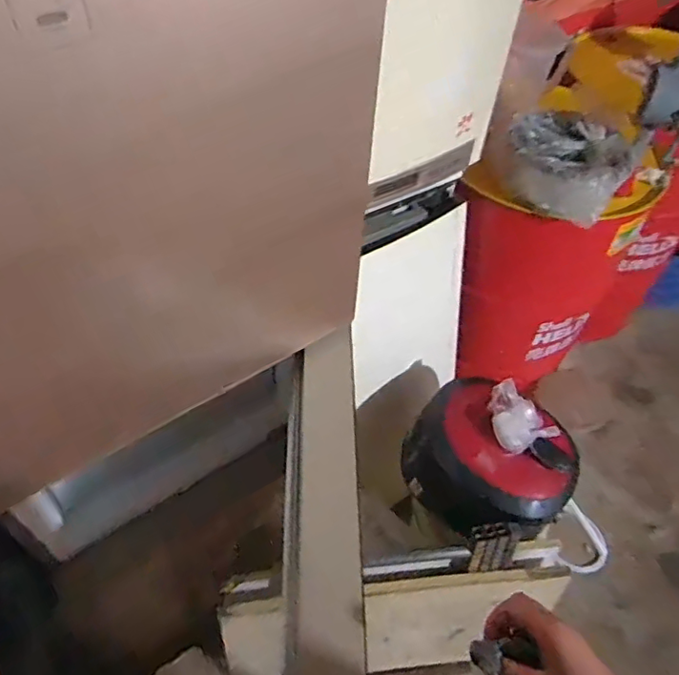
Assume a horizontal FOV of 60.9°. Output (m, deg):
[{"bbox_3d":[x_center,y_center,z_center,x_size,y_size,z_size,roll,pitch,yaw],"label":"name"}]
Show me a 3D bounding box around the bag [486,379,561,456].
[{"bbox_3d":[0.354,0.162,1.179,0.109,0.050,0.147,-23,56,-20],"label":"bag"}]

